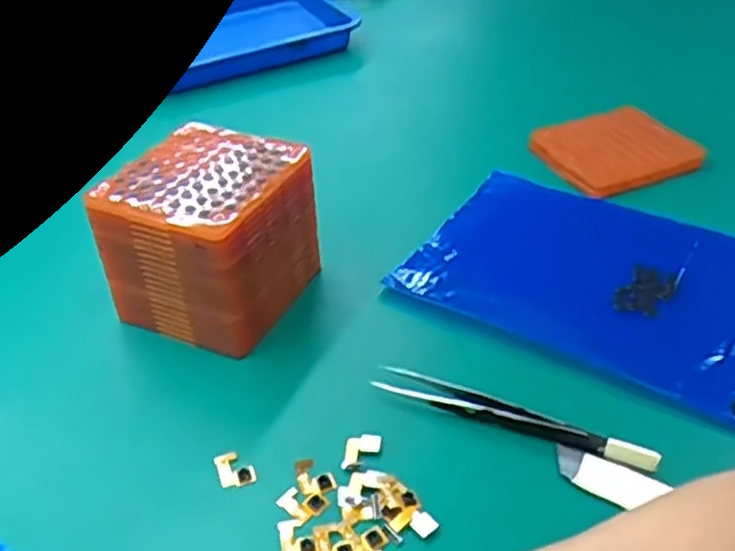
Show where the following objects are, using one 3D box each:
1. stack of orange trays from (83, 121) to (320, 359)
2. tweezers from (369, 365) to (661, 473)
[{"bbox_3d":[-0.082,-0.022,0.389,0.086,0.079,0.094,12,41,19],"label":"stack of orange trays"},{"bbox_3d":[0.063,0.064,0.326,0.127,0.010,0.015,18,44,25],"label":"tweezers"}]

